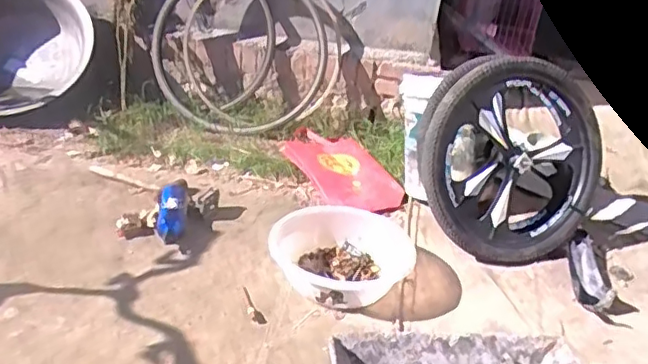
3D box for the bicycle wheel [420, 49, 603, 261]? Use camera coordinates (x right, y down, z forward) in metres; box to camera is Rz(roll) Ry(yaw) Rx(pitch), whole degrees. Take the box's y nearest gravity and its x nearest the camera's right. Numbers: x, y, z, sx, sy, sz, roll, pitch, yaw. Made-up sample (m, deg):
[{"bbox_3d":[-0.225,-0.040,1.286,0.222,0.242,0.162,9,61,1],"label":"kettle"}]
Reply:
[{"bbox_3d":[0.476,-0.062,1.577,0.482,0.527,0.137,-6,15,-14],"label":"bicycle wheel"}]

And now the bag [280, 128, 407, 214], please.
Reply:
[{"bbox_3d":[0.047,-0.045,1.904,0.250,0.043,0.484,-16,35,-30],"label":"bag"}]

